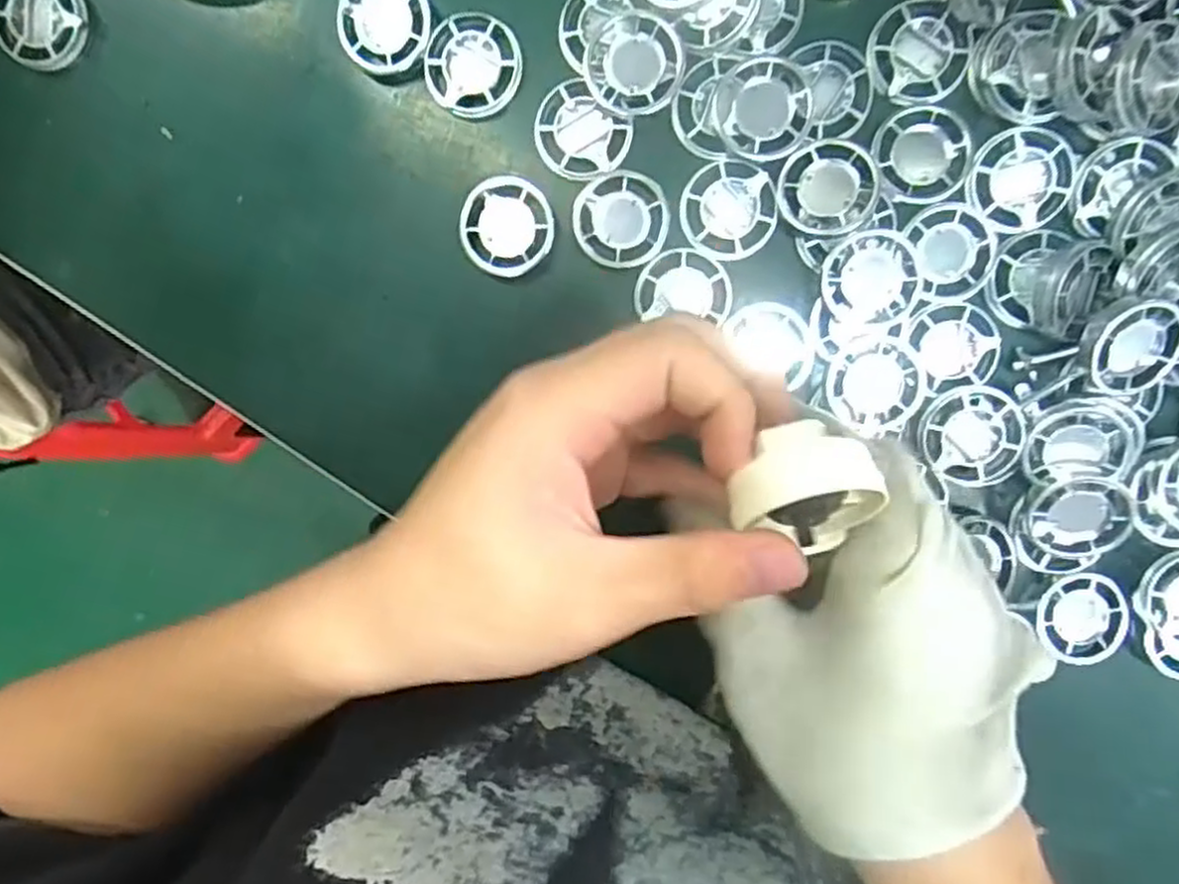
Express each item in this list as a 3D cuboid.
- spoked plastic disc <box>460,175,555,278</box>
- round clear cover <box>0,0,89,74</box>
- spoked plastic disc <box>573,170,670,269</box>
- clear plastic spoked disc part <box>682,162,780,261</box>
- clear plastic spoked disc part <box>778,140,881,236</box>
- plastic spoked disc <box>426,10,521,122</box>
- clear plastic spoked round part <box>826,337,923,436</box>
[{"bbox_3d":[-0.034,-0.089,0.323,0.038,0.004,0.039,0,97,3],"label":"spoked plastic disc"},{"bbox_3d":[-0.233,-0.179,0.331,0.038,0.010,0.040,0,97,3],"label":"round clear cover"},{"bbox_3d":[0.013,-0.091,0.318,0.038,0.004,0.037,0,97,3],"label":"spoked plastic disc"},{"bbox_3d":[0.056,-0.093,0.315,0.038,0.004,0.038,0,97,3],"label":"clear plastic spoked disc part"},{"bbox_3d":[0.094,-0.100,0.307,0.036,0.004,0.036,8,94,17],"label":"clear plastic spoked disc part"},{"bbox_3d":[-0.047,-0.153,0.318,0.038,0.006,0.038,27,98,-1],"label":"plastic spoked disc"},{"bbox_3d":[0.115,-0.023,0.315,0.037,0.007,0.038,0,97,3],"label":"clear plastic spoked round part"}]

